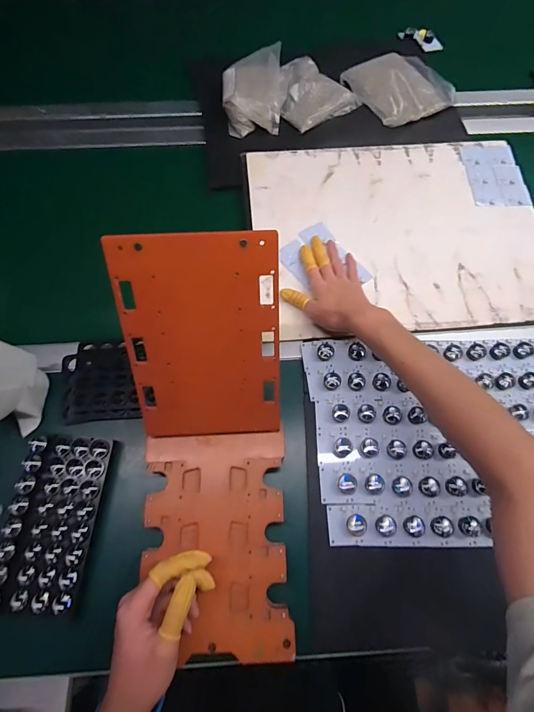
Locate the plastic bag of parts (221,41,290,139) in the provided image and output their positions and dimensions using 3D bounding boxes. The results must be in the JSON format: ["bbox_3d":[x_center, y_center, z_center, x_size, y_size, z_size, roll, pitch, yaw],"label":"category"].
[{"bbox_3d":[-0.026,-0.501,0.694,0.118,0.045,0.174,1,69,0],"label":"plastic bag of parts"}]

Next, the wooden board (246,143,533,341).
[{"bbox_3d":[0.219,-0.208,0.609,0.473,0.013,0.363,-4,69,-2],"label":"wooden board"}]

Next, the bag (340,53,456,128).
[{"bbox_3d":[0.250,-0.523,0.717,0.163,0.023,0.187,-32,73,-12],"label":"bag"}]

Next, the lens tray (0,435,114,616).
[{"bbox_3d":[-0.250,0.191,0.434,0.094,0.033,0.187,5,69,1],"label":"lens tray"}]

